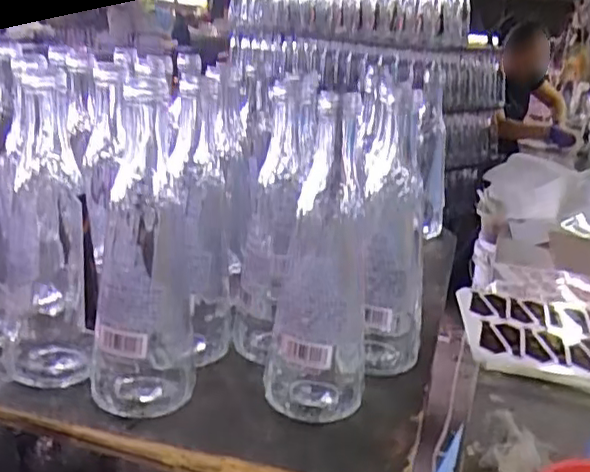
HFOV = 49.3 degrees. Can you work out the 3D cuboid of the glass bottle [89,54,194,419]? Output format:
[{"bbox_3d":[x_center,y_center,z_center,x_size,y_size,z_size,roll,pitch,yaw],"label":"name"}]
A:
[{"bbox_3d":[-0.095,0.005,0.399,0.062,0.208,0.063,1,18,-11],"label":"glass bottle"}]

